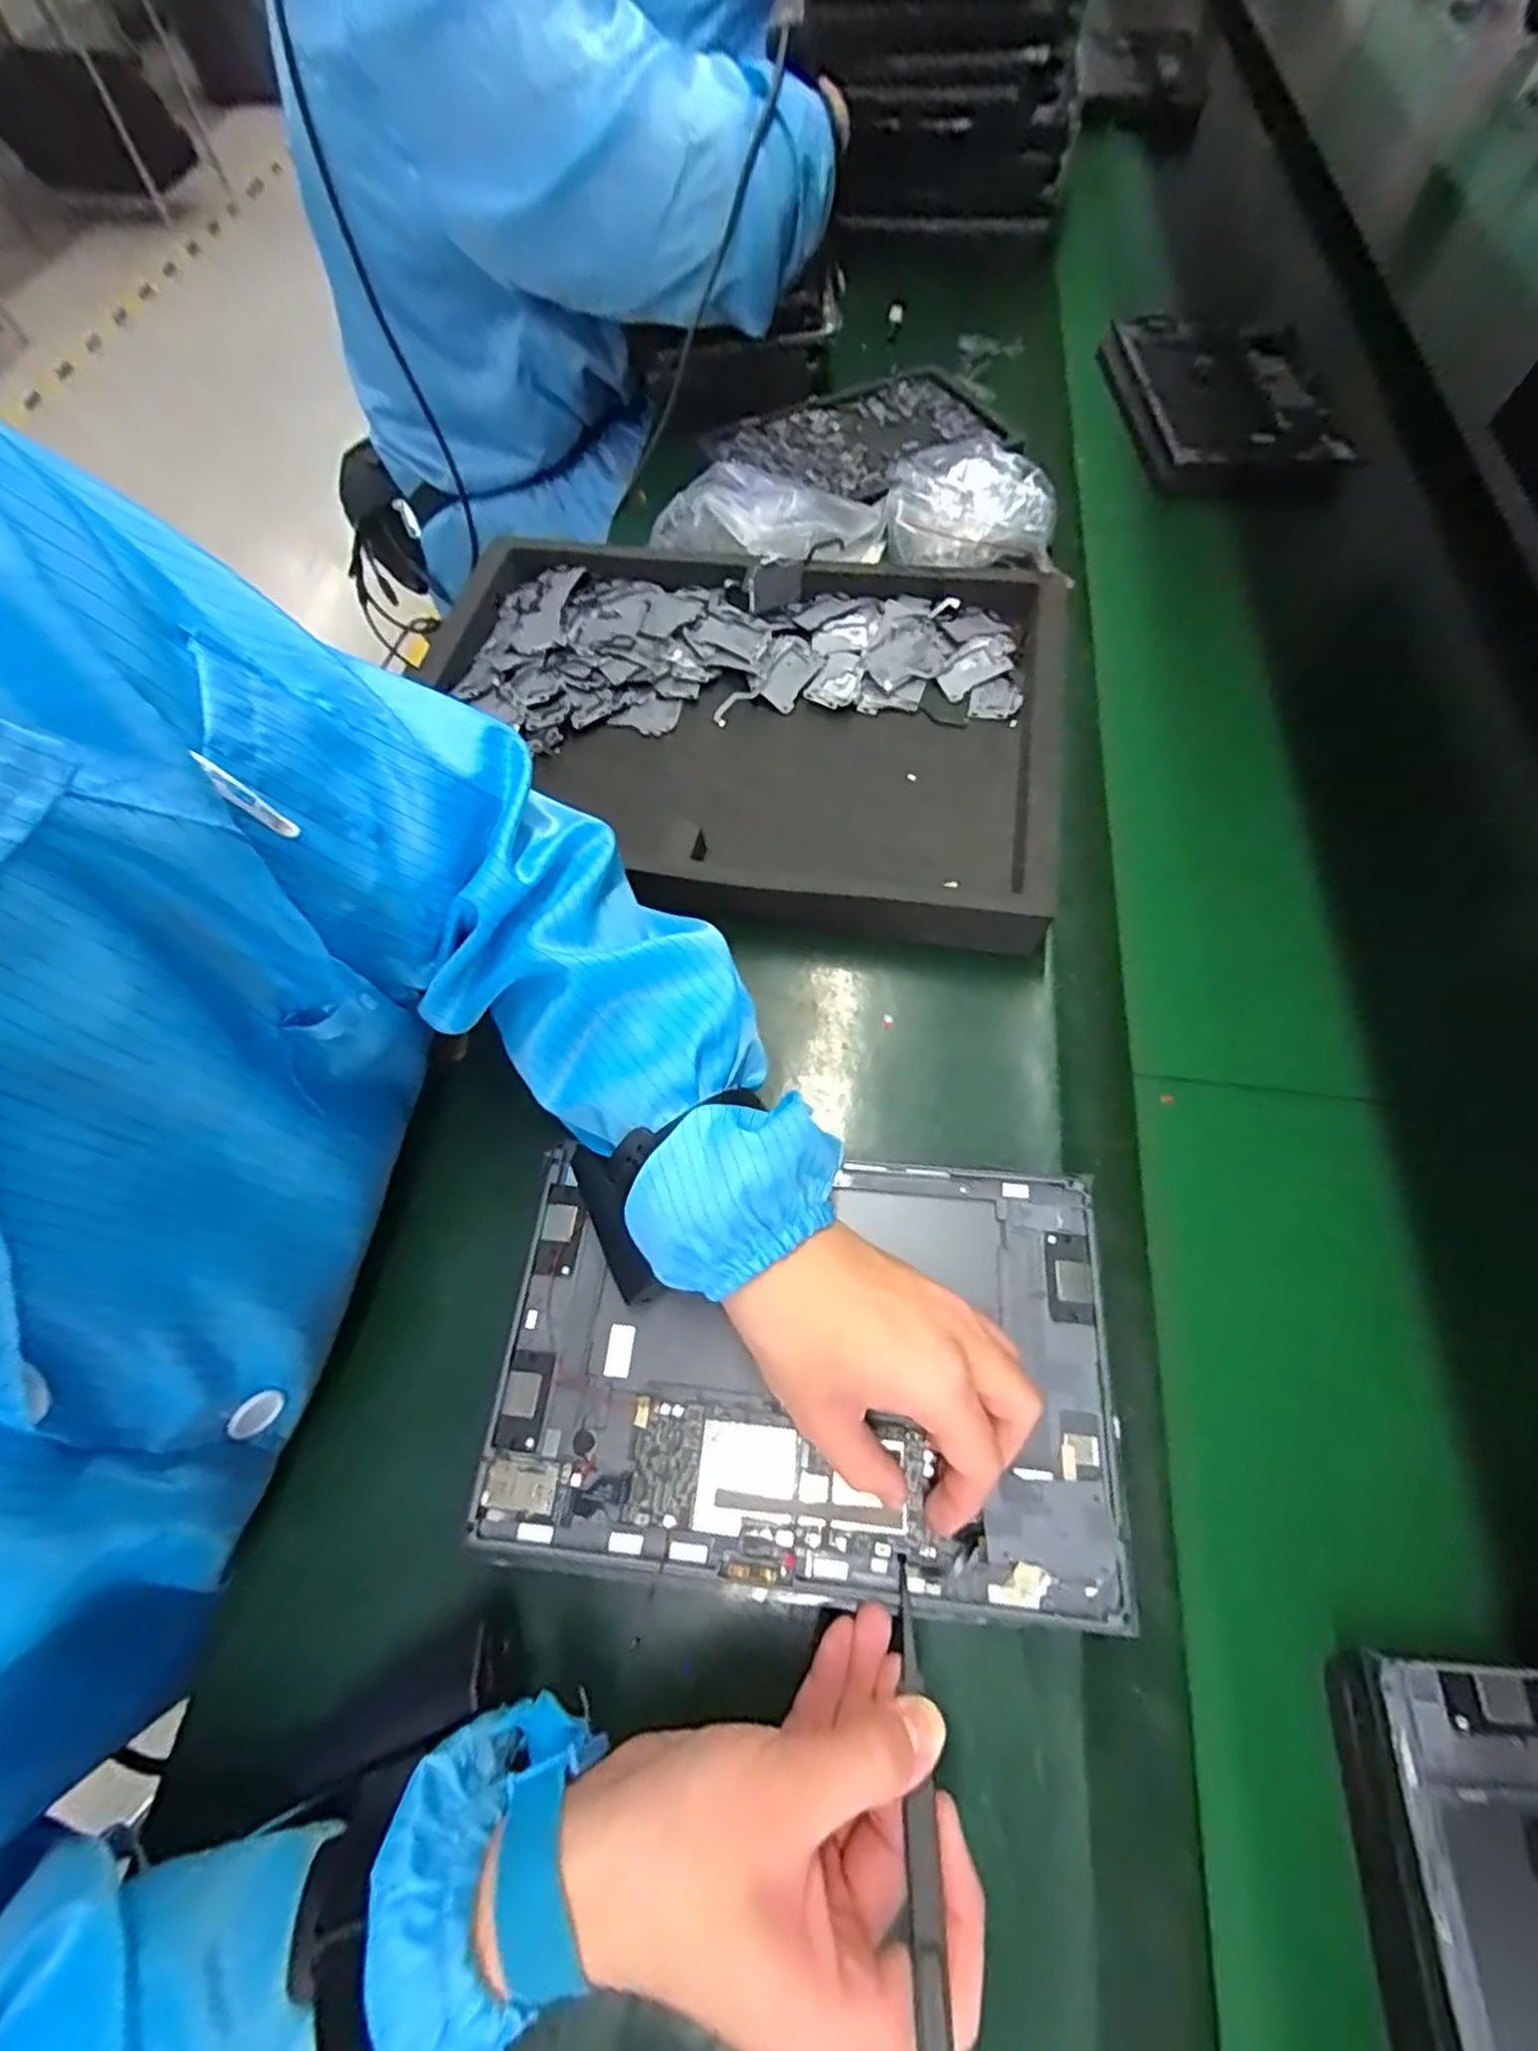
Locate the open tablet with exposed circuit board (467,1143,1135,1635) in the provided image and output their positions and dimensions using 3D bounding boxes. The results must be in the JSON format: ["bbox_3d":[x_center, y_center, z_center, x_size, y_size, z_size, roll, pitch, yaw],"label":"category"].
[{"bbox_3d":[0.013,0.140,0.305,0.255,0.017,0.163,5,65,2],"label":"open tablet with exposed circuit board"}]

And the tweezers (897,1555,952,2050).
[{"bbox_3d":[0.048,0.243,0.228,0.008,0.005,0.117,3,40,1],"label":"tweezers"}]

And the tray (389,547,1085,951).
[{"bbox_3d":[-0.030,-0.202,0.468,0.435,0.040,0.306,7,65,3],"label":"tray"}]

